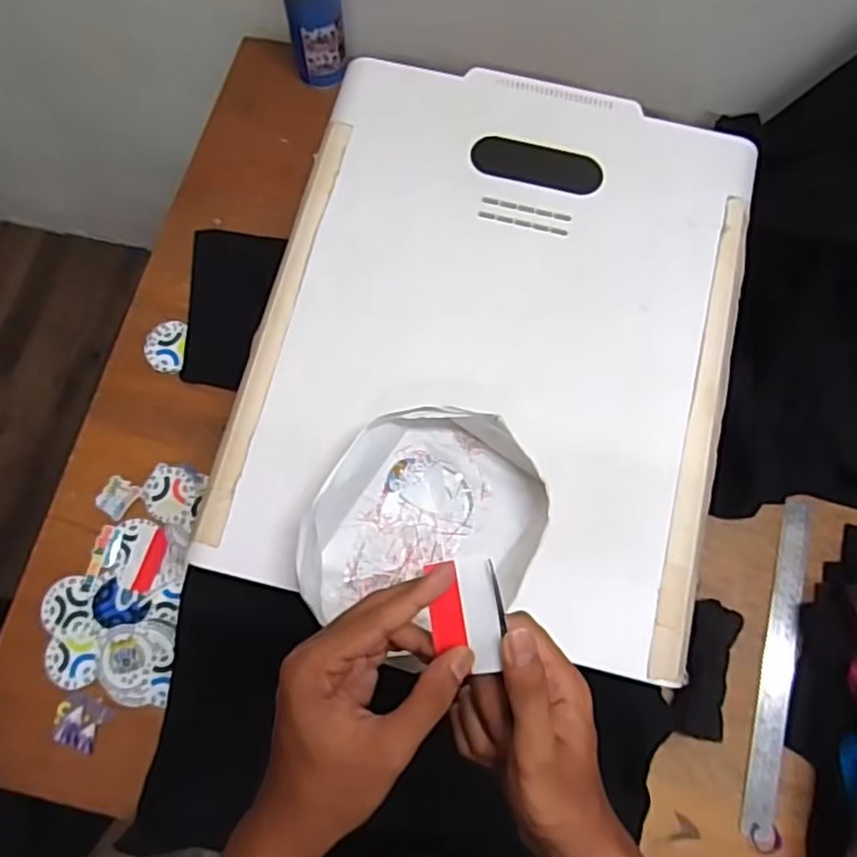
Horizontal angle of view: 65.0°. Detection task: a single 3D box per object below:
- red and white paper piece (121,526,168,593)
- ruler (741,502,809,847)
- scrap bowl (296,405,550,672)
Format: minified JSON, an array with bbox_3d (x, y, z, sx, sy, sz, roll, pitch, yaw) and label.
[{"bbox_3d":[-0.287,0.133,0.684,0.035,0.006,0.064,10,74,7],"label":"red and white paper piece"},{"bbox_3d":[0.346,0.231,0.667,0.033,0.006,0.322,13,75,8],"label":"ruler"},{"bbox_3d":[-0.002,0.076,0.514,0.161,0.064,0.181,26,73,4],"label":"scrap bowl"}]

